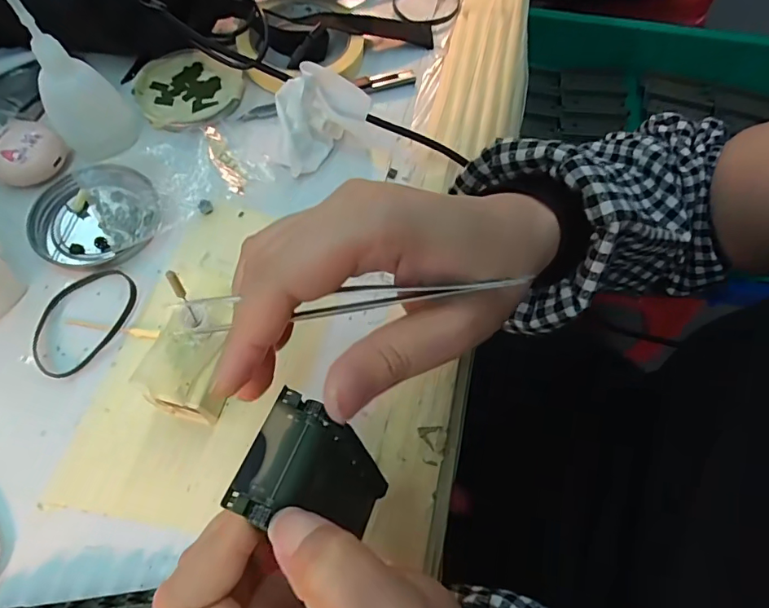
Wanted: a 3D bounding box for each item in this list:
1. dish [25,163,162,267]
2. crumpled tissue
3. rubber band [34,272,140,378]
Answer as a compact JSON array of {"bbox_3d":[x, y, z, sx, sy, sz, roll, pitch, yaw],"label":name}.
[{"bbox_3d":[-0.187,-0.059,0.311,0.080,0.014,0.074,0,64,0],"label":"dish"},{"bbox_3d":[-0.038,-0.128,0.328,0.086,0.045,0.049,-16,65,-8],"label":"crumpled tissue"},{"bbox_3d":[-0.180,0.008,0.282,0.048,0.005,0.069,29,67,13],"label":"rubber band"}]

